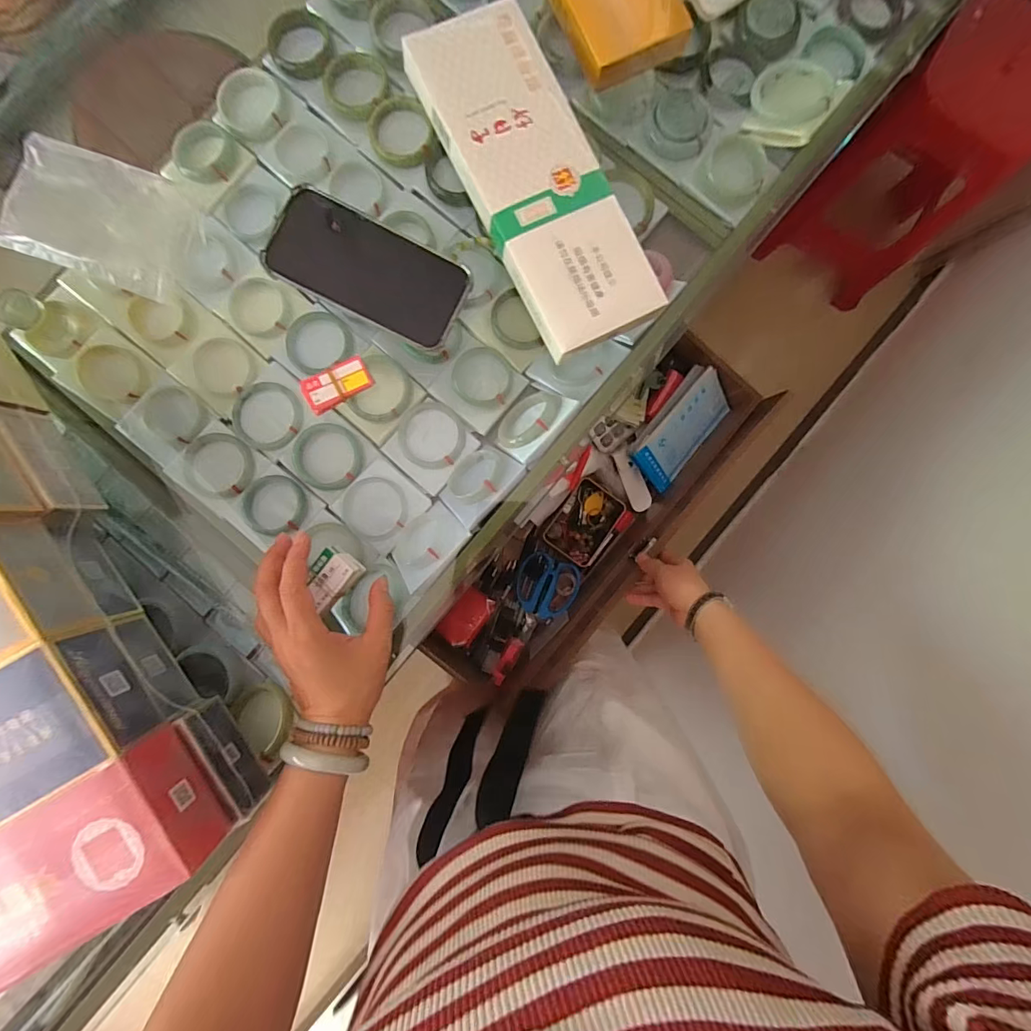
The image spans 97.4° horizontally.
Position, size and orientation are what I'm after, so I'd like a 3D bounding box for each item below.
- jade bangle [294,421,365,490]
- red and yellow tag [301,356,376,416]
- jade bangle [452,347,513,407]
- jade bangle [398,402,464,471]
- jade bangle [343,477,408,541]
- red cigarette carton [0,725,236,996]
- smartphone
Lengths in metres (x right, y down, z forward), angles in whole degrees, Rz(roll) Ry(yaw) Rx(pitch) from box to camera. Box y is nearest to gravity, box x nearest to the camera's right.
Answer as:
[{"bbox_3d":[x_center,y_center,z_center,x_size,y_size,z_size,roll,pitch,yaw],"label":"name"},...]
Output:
[{"bbox_3d":[-0.193,-0.062,0.470,0.069,0.009,0.070,5,90,-3],"label":"jade bangle"},{"bbox_3d":[-0.149,-0.110,0.379,0.055,0.012,0.029,-28,92,-3],"label":"red and yellow tag"},{"bbox_3d":[-0.035,-0.146,0.475,0.064,0.006,0.062,5,90,-3],"label":"jade bangle"},{"bbox_3d":[-0.087,-0.083,0.470,0.068,0.010,0.070,2,90,-3],"label":"jade bangle"},{"bbox_3d":[-0.144,-0.007,0.464,0.065,0.010,0.064,1,90,-3],"label":"jade bangle"},{"bbox_3d":[-0.357,0.268,0.302,0.306,0.061,0.095,-30,92,-3],"label":"red cigarette carton"},{"bbox_3d":[-0.121,-0.206,0.379,0.159,0.014,0.080,24,89,-7],"label":"smartphone"}]

